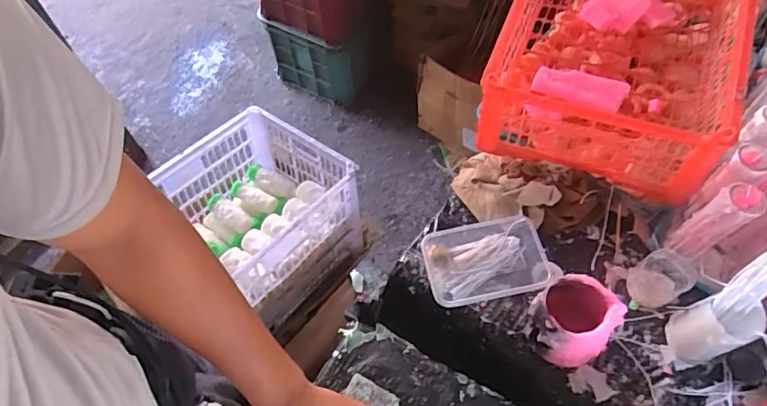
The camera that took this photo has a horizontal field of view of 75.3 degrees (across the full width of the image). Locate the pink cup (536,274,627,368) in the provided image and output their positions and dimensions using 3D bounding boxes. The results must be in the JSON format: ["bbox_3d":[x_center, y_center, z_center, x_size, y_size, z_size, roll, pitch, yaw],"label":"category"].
[{"bbox_3d":[0.233,0.147,0.617,0.090,0.103,0.079,33,65,19],"label":"pink cup"}]

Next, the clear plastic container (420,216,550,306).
[{"bbox_3d":[0.148,0.084,0.705,0.171,0.038,0.114,-10,59,-5],"label":"clear plastic container"}]

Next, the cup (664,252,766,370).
[{"bbox_3d":[0.411,0.118,0.573,0.061,0.234,0.062,10,41,-9],"label":"cup"}]

